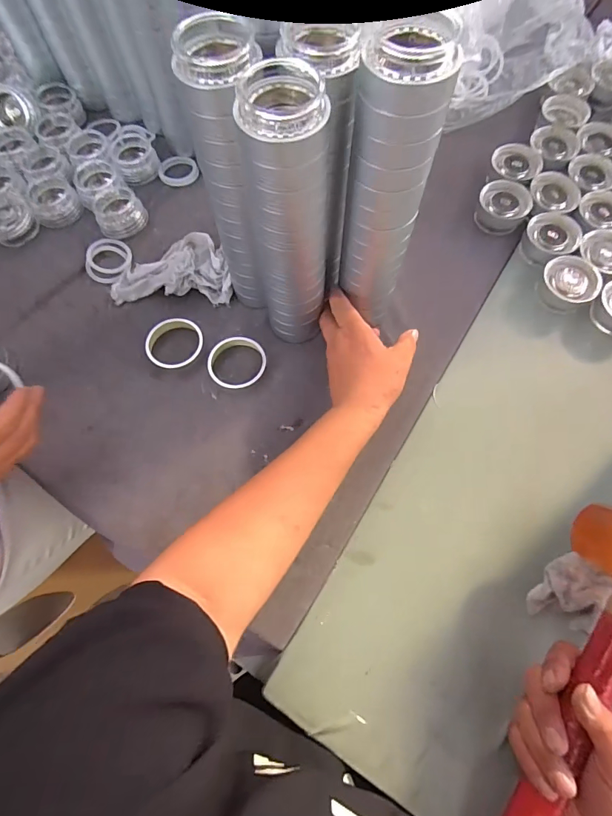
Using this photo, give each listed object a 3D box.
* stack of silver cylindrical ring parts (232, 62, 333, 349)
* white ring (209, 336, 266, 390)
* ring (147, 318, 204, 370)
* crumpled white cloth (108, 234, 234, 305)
[{"bbox_3d":[-0.014,-0.156,0.378,0.065,0.255,0.080,-1,74,1],"label":"stack of silver cylindrical ring parts"},{"bbox_3d":[-0.080,-0.054,0.490,0.066,0.020,0.069,0,68,0],"label":"white ring"},{"bbox_3d":[-0.156,-0.078,0.498,0.065,0.017,0.060,0,68,0],"label":"ring"},{"bbox_3d":[-0.171,-0.178,0.523,0.148,0.031,0.094,-3,68,-1],"label":"crumpled white cloth"}]

